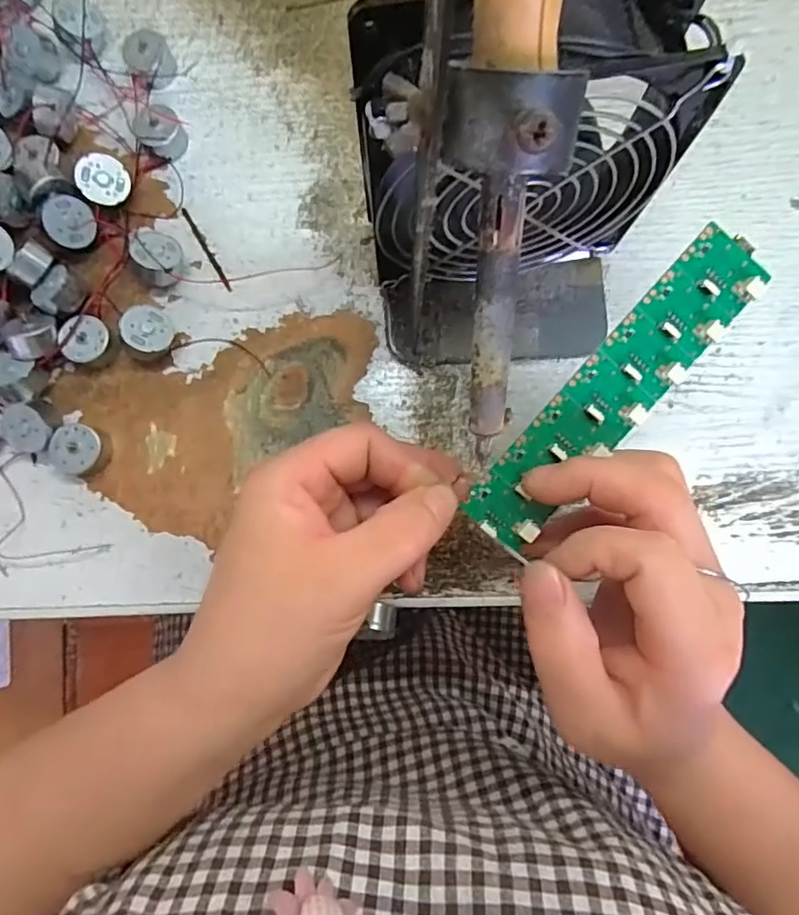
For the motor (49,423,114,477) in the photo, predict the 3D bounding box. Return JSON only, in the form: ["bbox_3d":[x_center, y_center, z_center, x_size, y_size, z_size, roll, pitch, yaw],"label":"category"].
[{"bbox_3d":[-0.153,-0.004,0.268,0.021,0.015,0.024,18,83,2],"label":"motor"}]

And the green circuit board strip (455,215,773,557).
[{"bbox_3d":[0.078,-0.023,0.206,0.031,0.006,0.135,43,97,5],"label":"green circuit board strip"}]

